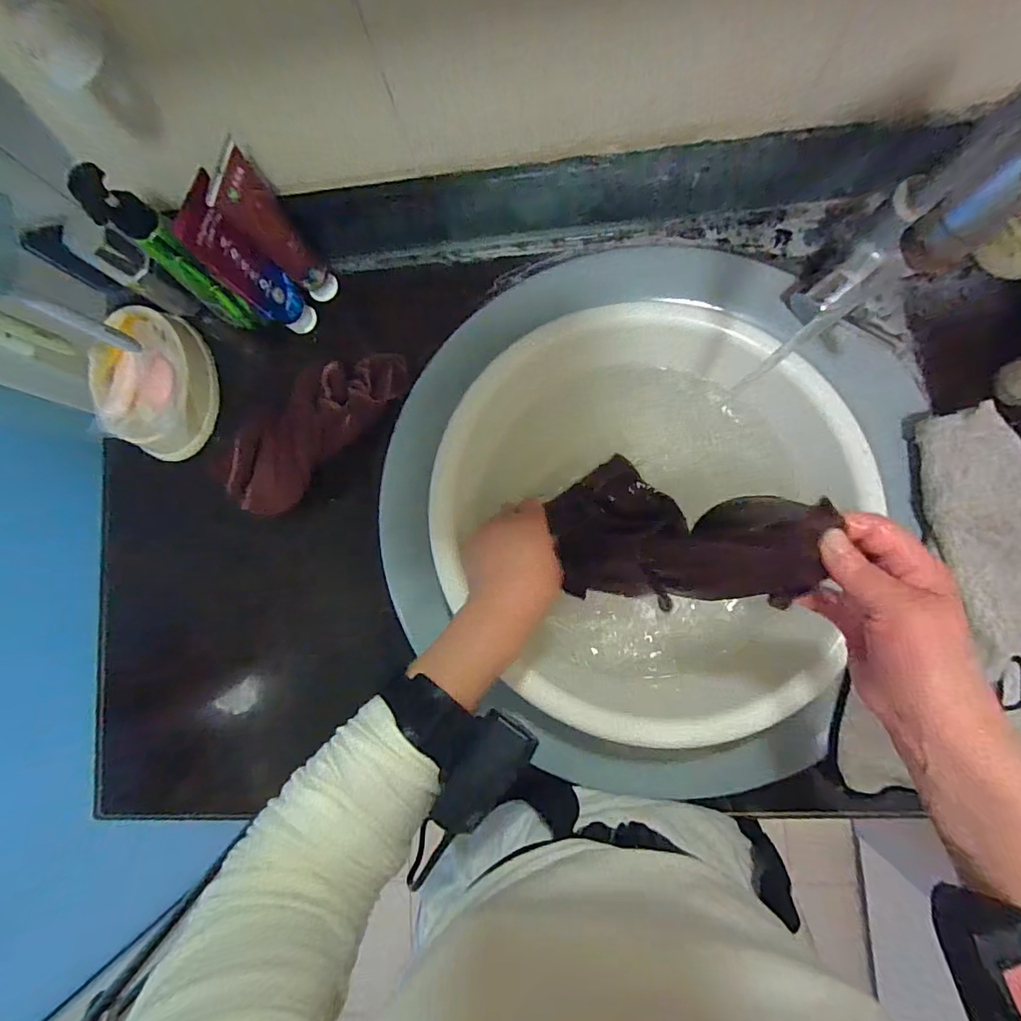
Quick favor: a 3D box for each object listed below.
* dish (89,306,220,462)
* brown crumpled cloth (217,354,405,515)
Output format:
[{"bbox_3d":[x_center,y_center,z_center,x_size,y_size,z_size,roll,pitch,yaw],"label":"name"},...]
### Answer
[{"bbox_3d":[-0.360,-0.123,0.490,0.107,0.060,0.144,-15,83,4],"label":"dish"},{"bbox_3d":[-0.179,-0.078,0.451,0.070,0.052,0.191,40,89,8],"label":"brown crumpled cloth"}]

